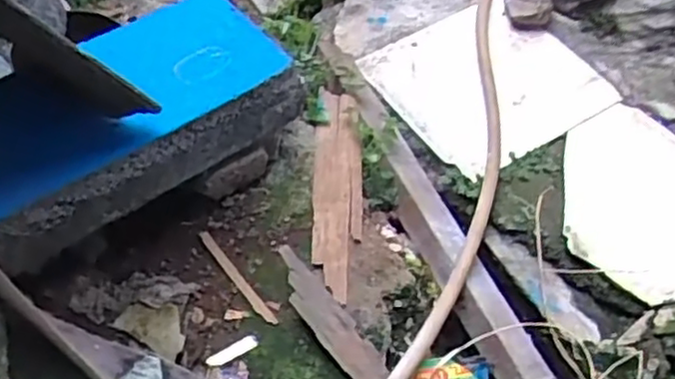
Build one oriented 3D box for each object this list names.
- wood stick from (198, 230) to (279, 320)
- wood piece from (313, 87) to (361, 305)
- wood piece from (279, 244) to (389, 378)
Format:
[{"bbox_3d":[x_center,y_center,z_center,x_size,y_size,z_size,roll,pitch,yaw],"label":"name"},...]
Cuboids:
[{"bbox_3d":[-0.117,0.099,0.823,0.012,0.009,0.146,-31,56,-25],"label":"wood stick"},{"bbox_3d":[0.000,-0.006,0.895,0.057,0.023,0.317,1,49,0],"label":"wood piece"},{"bbox_3d":[0.002,0.157,0.774,0.045,0.021,0.220,-31,76,-25],"label":"wood piece"}]

